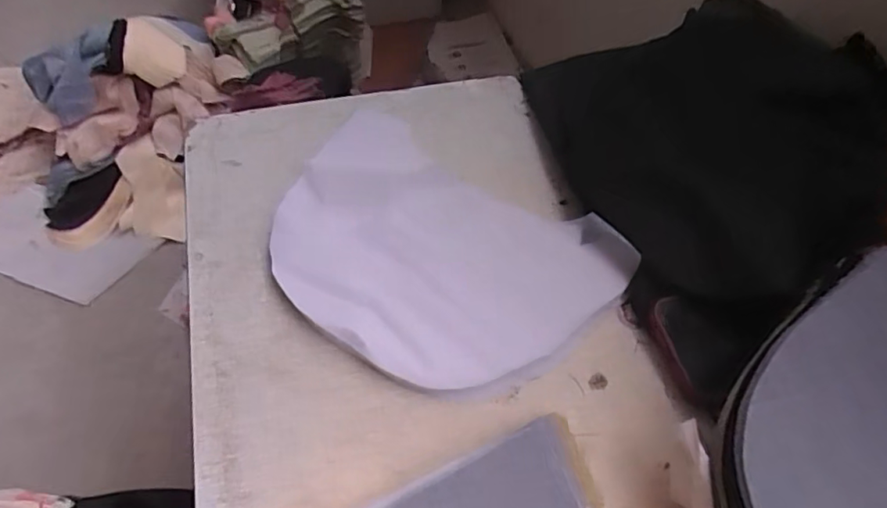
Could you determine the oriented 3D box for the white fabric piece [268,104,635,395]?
[{"bbox_3d":[-0.012,-0.002,0.438,0.266,0.015,0.192,30,60,18],"label":"white fabric piece"}]

